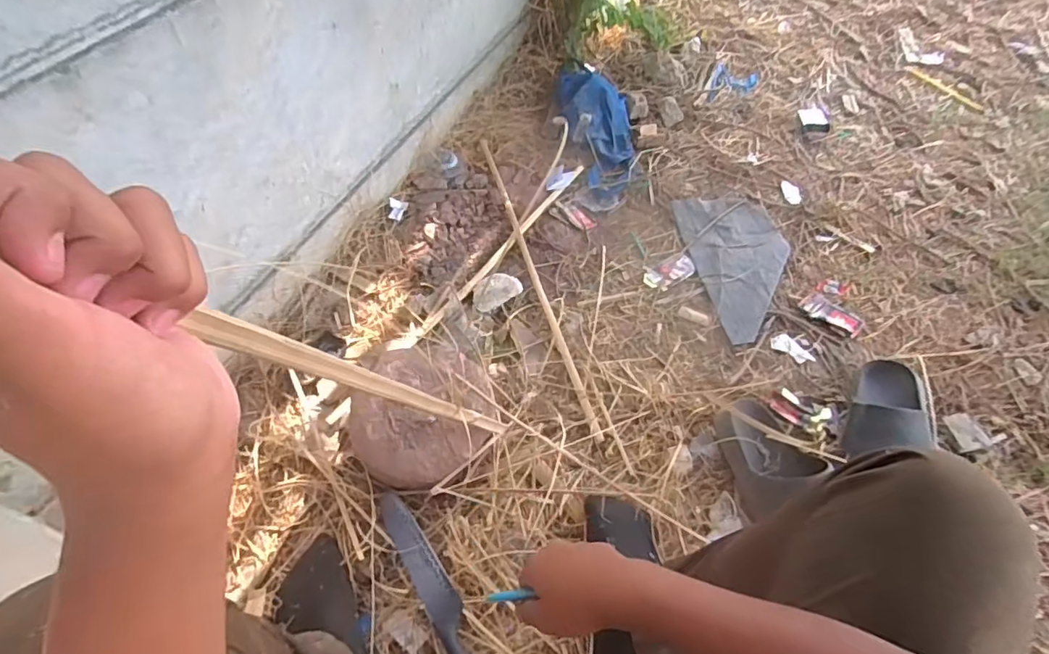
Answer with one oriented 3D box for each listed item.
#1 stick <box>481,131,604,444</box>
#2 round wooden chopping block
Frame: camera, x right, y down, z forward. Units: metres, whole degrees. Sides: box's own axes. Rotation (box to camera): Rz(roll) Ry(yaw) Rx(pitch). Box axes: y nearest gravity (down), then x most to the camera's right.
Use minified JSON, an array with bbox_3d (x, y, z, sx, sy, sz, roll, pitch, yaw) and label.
[{"bbox_3d":[0.015,-0.125,1.082,0.020,0.020,0.769,-12,55,-12],"label":"stick"},{"bbox_3d":[-0.152,0.135,0.837,0.199,0.108,0.210,2,54,-2],"label":"round wooden chopping block"}]

